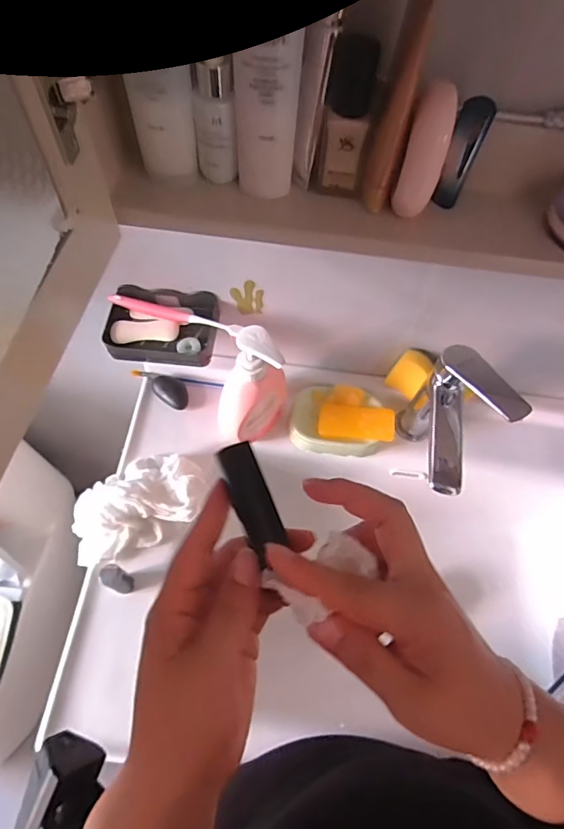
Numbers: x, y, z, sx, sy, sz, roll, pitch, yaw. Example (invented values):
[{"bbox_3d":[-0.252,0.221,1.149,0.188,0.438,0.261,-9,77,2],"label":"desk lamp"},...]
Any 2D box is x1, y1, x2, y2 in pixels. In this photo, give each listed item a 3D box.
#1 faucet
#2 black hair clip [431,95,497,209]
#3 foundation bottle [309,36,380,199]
[{"bbox_3d":[0.212,0.035,0.588,0.090,0.197,0.162,8,61,1],"label":"faucet"},{"bbox_3d":[0.139,-0.201,0.367,0.024,0.075,0.022,23,63,9],"label":"black hair clip"},{"bbox_3d":[0.047,-0.218,0.354,0.035,0.103,0.024,12,62,3],"label":"foundation bottle"}]

